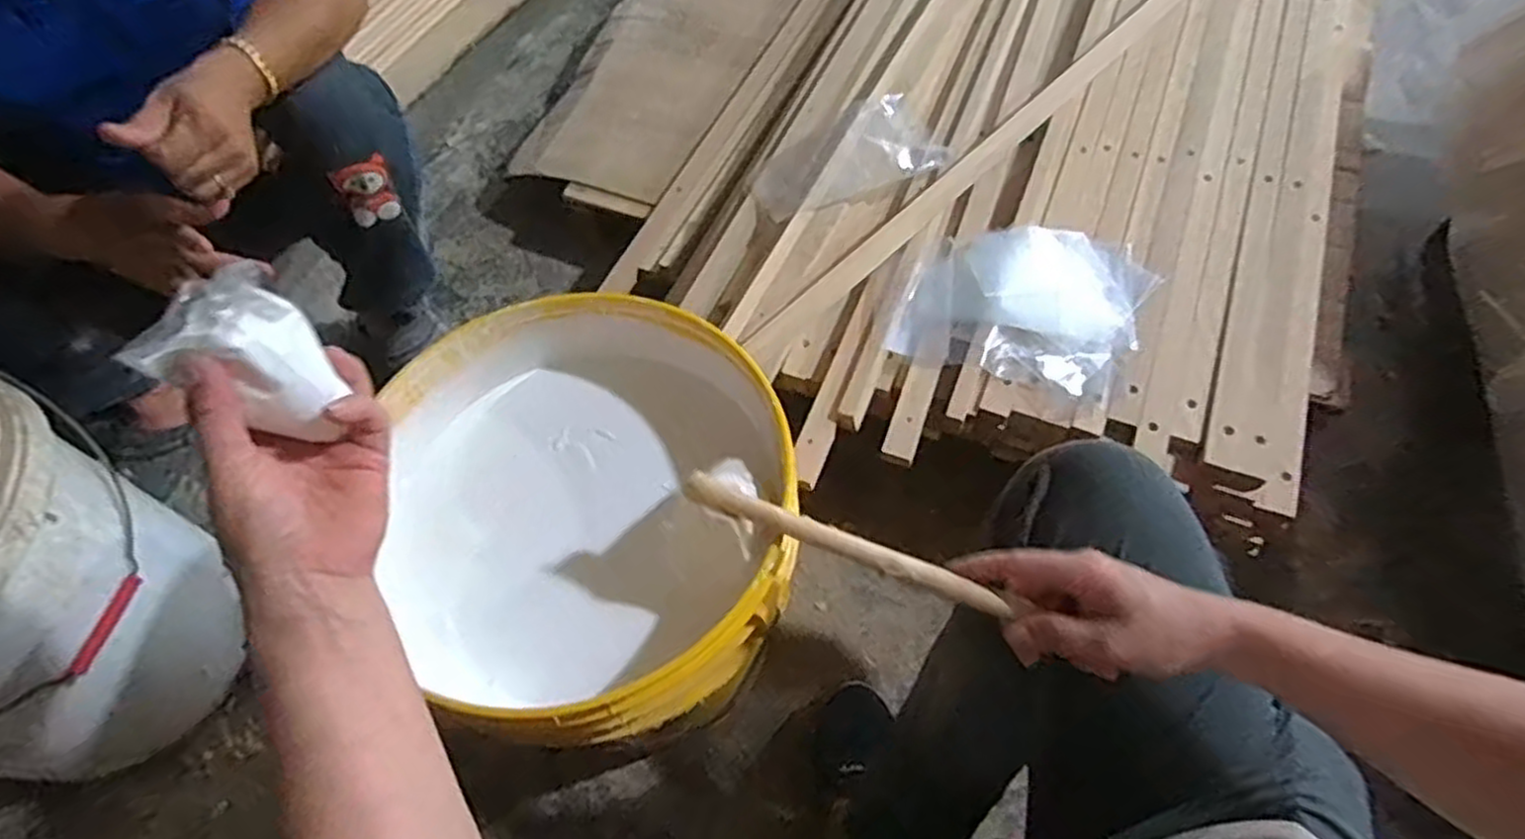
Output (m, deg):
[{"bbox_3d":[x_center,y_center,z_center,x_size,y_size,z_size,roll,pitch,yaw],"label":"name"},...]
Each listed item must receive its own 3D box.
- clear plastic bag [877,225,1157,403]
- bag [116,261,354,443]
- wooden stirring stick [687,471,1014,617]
[{"bbox_3d":[0.266,-0.125,0.758,0.237,0.031,0.198,14,61,11],"label":"clear plastic bag"},{"bbox_3d":[-0.241,-0.026,0.346,0.060,0.070,0.034,-15,59,-6],"label":"bag"},{"bbox_3d":[0.049,0.078,0.473,0.212,0.012,0.015,20,62,12],"label":"wooden stirring stick"}]

